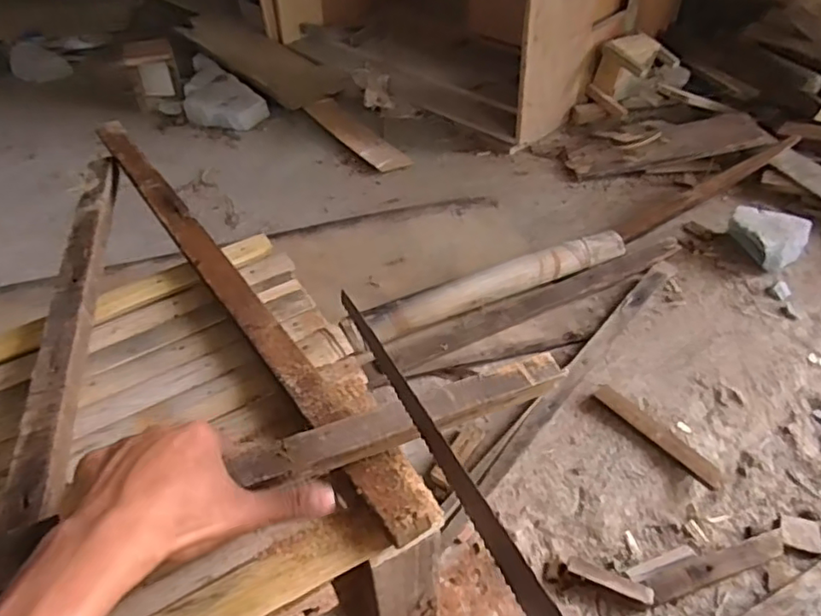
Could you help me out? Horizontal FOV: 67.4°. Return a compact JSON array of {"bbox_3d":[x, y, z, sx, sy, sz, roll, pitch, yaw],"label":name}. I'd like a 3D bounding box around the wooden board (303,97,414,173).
[{"bbox_3d":[-0.142,-0.447,1.582,0.084,0.017,0.381,-31,53,-21],"label":"wooden board"}]

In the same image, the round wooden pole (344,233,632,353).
[{"bbox_3d":[0.146,-0.045,1.100,0.555,0.046,0.059,-20,47,-16],"label":"round wooden pole"}]

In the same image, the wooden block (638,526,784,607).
[{"bbox_3d":[0.407,0.339,0.814,0.207,0.014,0.034,-15,45,-11],"label":"wooden block"}]

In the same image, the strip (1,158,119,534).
[{"bbox_3d":[-0.322,-0.012,0.590,0.037,0.018,0.481,-1,43,-18],"label":"strip"}]

